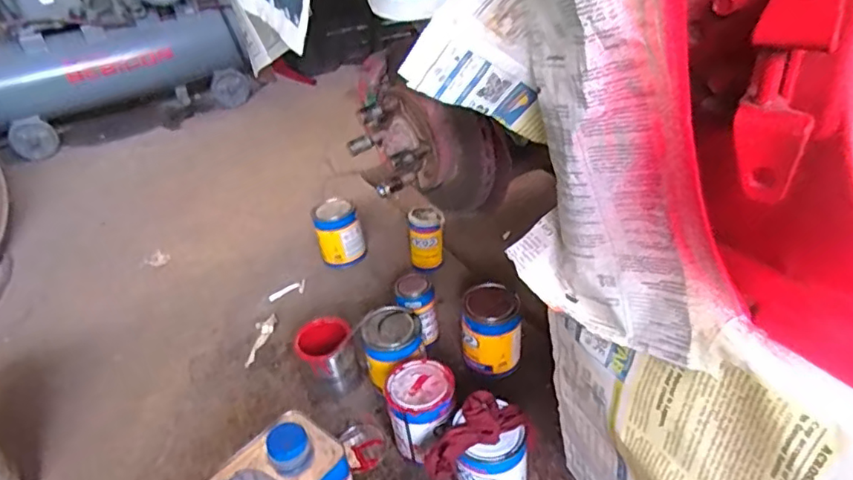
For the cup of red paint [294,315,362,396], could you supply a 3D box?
[{"bbox_3d":[-0.174,0.209,1.029,0.106,0.112,0.099,-5,35,3],"label":"cup of red paint"}]

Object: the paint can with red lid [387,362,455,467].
[{"bbox_3d":[-0.004,0.268,0.903,0.100,0.129,0.106,-4,35,3],"label":"paint can with red lid"}]

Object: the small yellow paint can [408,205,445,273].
[{"bbox_3d":[0.003,-0.002,1.292,0.074,0.129,0.074,-4,35,3],"label":"small yellow paint can"}]

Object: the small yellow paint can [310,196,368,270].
[{"bbox_3d":[-0.204,-0.016,1.351,0.101,0.139,0.095,-4,35,3],"label":"small yellow paint can"}]

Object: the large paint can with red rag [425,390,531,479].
[{"bbox_3d":[0.080,0.310,0.816,0.136,0.155,0.108,-27,40,-27],"label":"large paint can with red rag"}]

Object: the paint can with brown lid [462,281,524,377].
[{"bbox_3d":[0.117,0.156,1.024,0.100,0.144,0.095,-4,35,3],"label":"paint can with brown lid"}]

